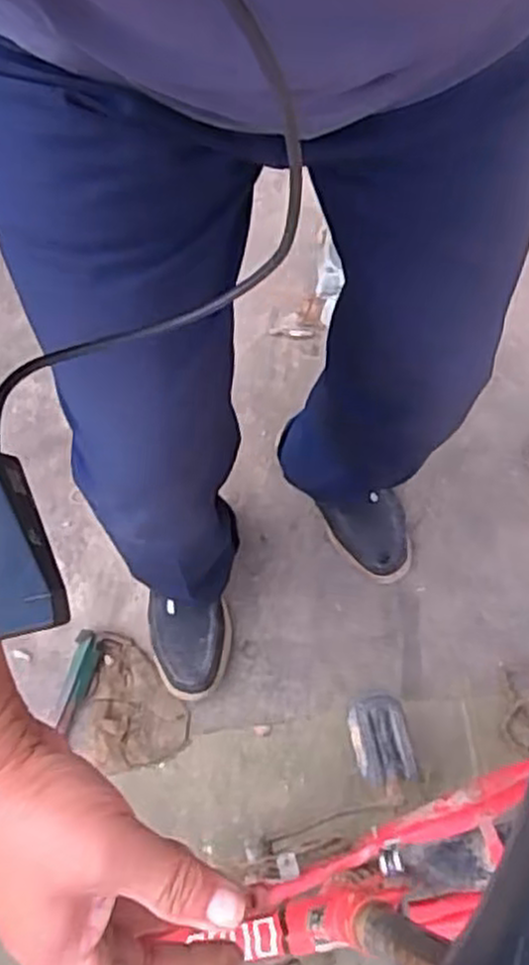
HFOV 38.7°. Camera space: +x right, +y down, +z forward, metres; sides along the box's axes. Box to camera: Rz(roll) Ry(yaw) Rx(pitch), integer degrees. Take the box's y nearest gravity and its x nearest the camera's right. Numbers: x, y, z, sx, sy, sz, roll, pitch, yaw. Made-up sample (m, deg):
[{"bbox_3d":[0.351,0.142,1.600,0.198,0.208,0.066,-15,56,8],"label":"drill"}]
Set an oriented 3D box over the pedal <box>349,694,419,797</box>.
[{"bbox_3d":[0.133,0.298,0.860,0.067,0.027,0.105,-7,64,0],"label":"pedal"}]

